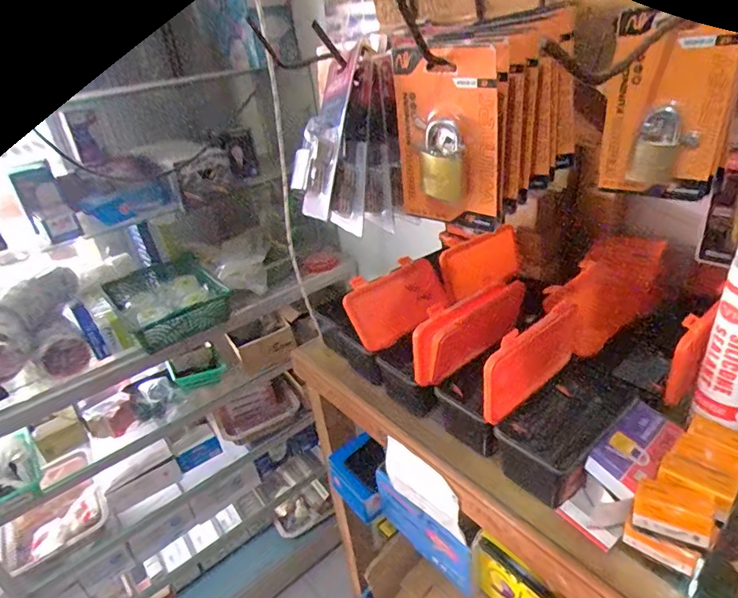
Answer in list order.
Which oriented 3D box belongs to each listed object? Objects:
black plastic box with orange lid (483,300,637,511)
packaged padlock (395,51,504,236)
[{"bbox_3d":[0.197,0.091,0.468,0.090,0.133,0.183,20,40,40],"label":"black plastic box with orange lid"},{"bbox_3d":[0.045,-0.094,0.282,0.021,0.099,0.069,-25,34,-28],"label":"packaged padlock"}]

